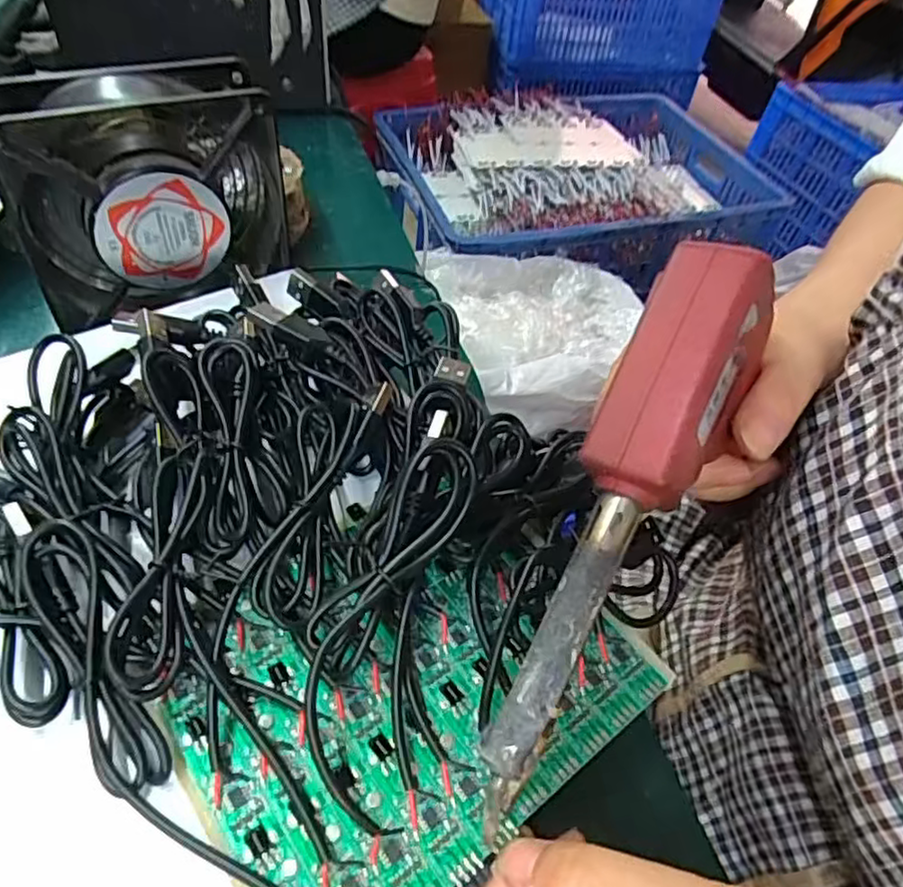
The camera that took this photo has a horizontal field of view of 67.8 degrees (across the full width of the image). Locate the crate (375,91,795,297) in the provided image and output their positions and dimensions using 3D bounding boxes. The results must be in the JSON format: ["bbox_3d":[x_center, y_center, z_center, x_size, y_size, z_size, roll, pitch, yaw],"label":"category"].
[{"bbox_3d":[0.249,-0.518,1.286,0.724,0.109,0.514,-9,50,-15],"label":"crate"}]

